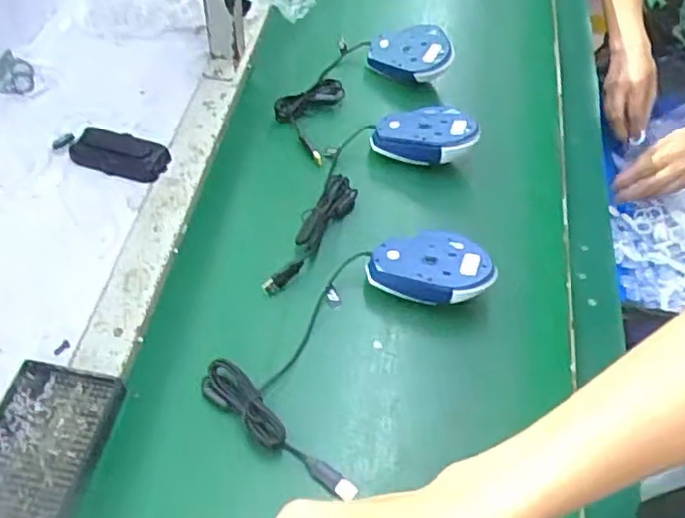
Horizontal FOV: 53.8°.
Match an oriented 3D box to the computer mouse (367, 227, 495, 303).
[{"bbox_3d":[0.086,0.005,0.656,0.114,0.035,0.070,8,51,8],"label":"computer mouse"}]

